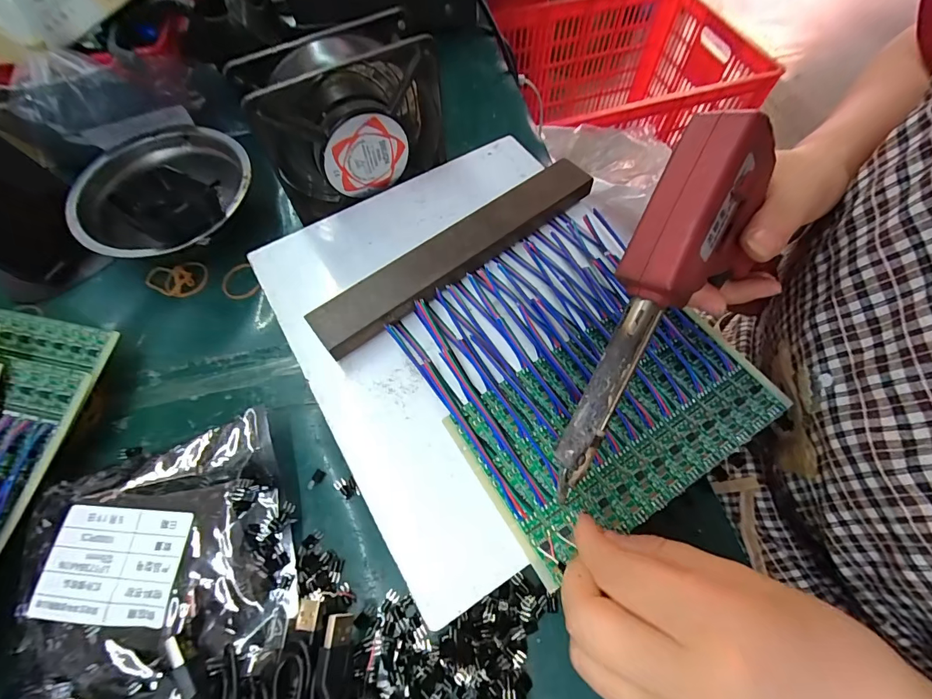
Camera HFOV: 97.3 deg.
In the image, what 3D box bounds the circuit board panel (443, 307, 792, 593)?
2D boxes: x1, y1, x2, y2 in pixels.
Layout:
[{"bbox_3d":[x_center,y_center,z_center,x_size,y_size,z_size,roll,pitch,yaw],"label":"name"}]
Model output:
[{"bbox_3d":[0.081,0.035,0.225,0.159,0.004,0.096,-30,67,-12],"label":"circuit board panel"}]

